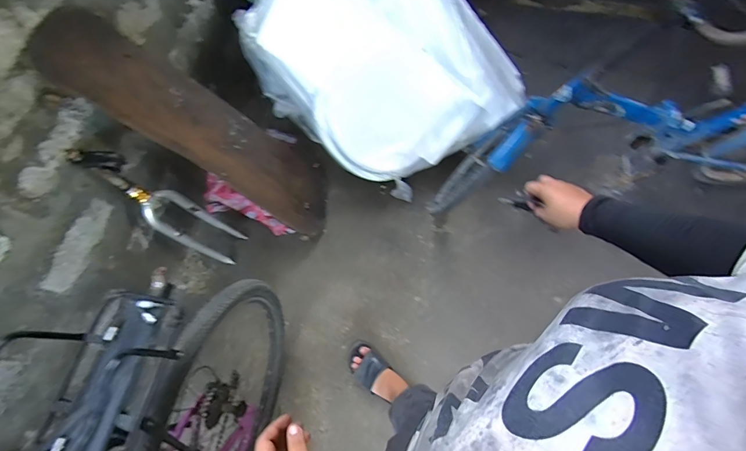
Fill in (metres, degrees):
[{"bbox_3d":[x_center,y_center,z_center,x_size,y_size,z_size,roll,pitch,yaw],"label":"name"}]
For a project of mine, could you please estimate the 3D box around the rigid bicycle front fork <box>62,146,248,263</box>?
[{"bbox_3d":[-0.635,-0.047,1.199,0.118,0.632,0.141,8,66,23],"label":"rigid bicycle front fork"}]

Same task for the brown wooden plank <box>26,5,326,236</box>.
[{"bbox_3d":[-0.470,-0.265,1.174,0.046,0.917,0.264,-10,59,36],"label":"brown wooden plank"}]

